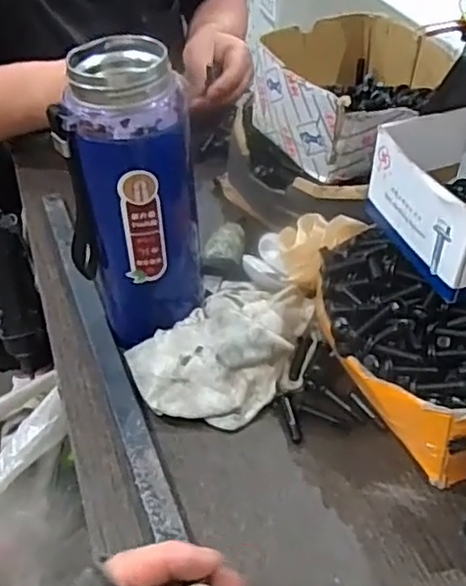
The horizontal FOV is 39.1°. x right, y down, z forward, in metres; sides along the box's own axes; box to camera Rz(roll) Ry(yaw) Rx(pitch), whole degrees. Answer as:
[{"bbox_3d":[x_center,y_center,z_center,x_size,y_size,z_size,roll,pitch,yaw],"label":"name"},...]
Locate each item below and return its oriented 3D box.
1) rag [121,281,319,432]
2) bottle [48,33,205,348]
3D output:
[{"bbox_3d":[0.002,0.040,0.488,0.091,0.037,0.139,30,53,31],"label":"rag"},{"bbox_3d":[-0.067,-0.062,0.456,0.071,0.196,0.073,16,47,20],"label":"bottle"}]

